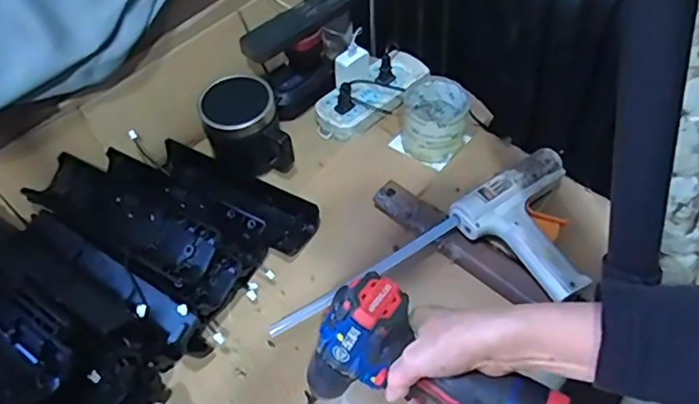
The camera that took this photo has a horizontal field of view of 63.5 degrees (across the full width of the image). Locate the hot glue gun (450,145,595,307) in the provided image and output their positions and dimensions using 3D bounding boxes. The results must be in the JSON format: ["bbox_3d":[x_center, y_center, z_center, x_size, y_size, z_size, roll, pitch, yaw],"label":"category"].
[{"bbox_3d":[0.234,0.023,0.665,0.173,0.042,0.163,-33,58,-21],"label":"hot glue gun"}]

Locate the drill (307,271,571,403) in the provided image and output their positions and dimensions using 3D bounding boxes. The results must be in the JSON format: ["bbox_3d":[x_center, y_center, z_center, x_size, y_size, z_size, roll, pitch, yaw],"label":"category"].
[{"bbox_3d":[0.064,0.148,0.472,0.206,0.113,0.081,27,58,19],"label":"drill"}]

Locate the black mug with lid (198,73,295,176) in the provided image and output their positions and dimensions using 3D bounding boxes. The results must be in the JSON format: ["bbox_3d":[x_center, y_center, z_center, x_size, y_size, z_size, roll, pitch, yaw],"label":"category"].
[{"bbox_3d":[-0.138,-0.094,0.745,0.097,0.101,0.101,-22,55,-14],"label":"black mug with lid"}]

